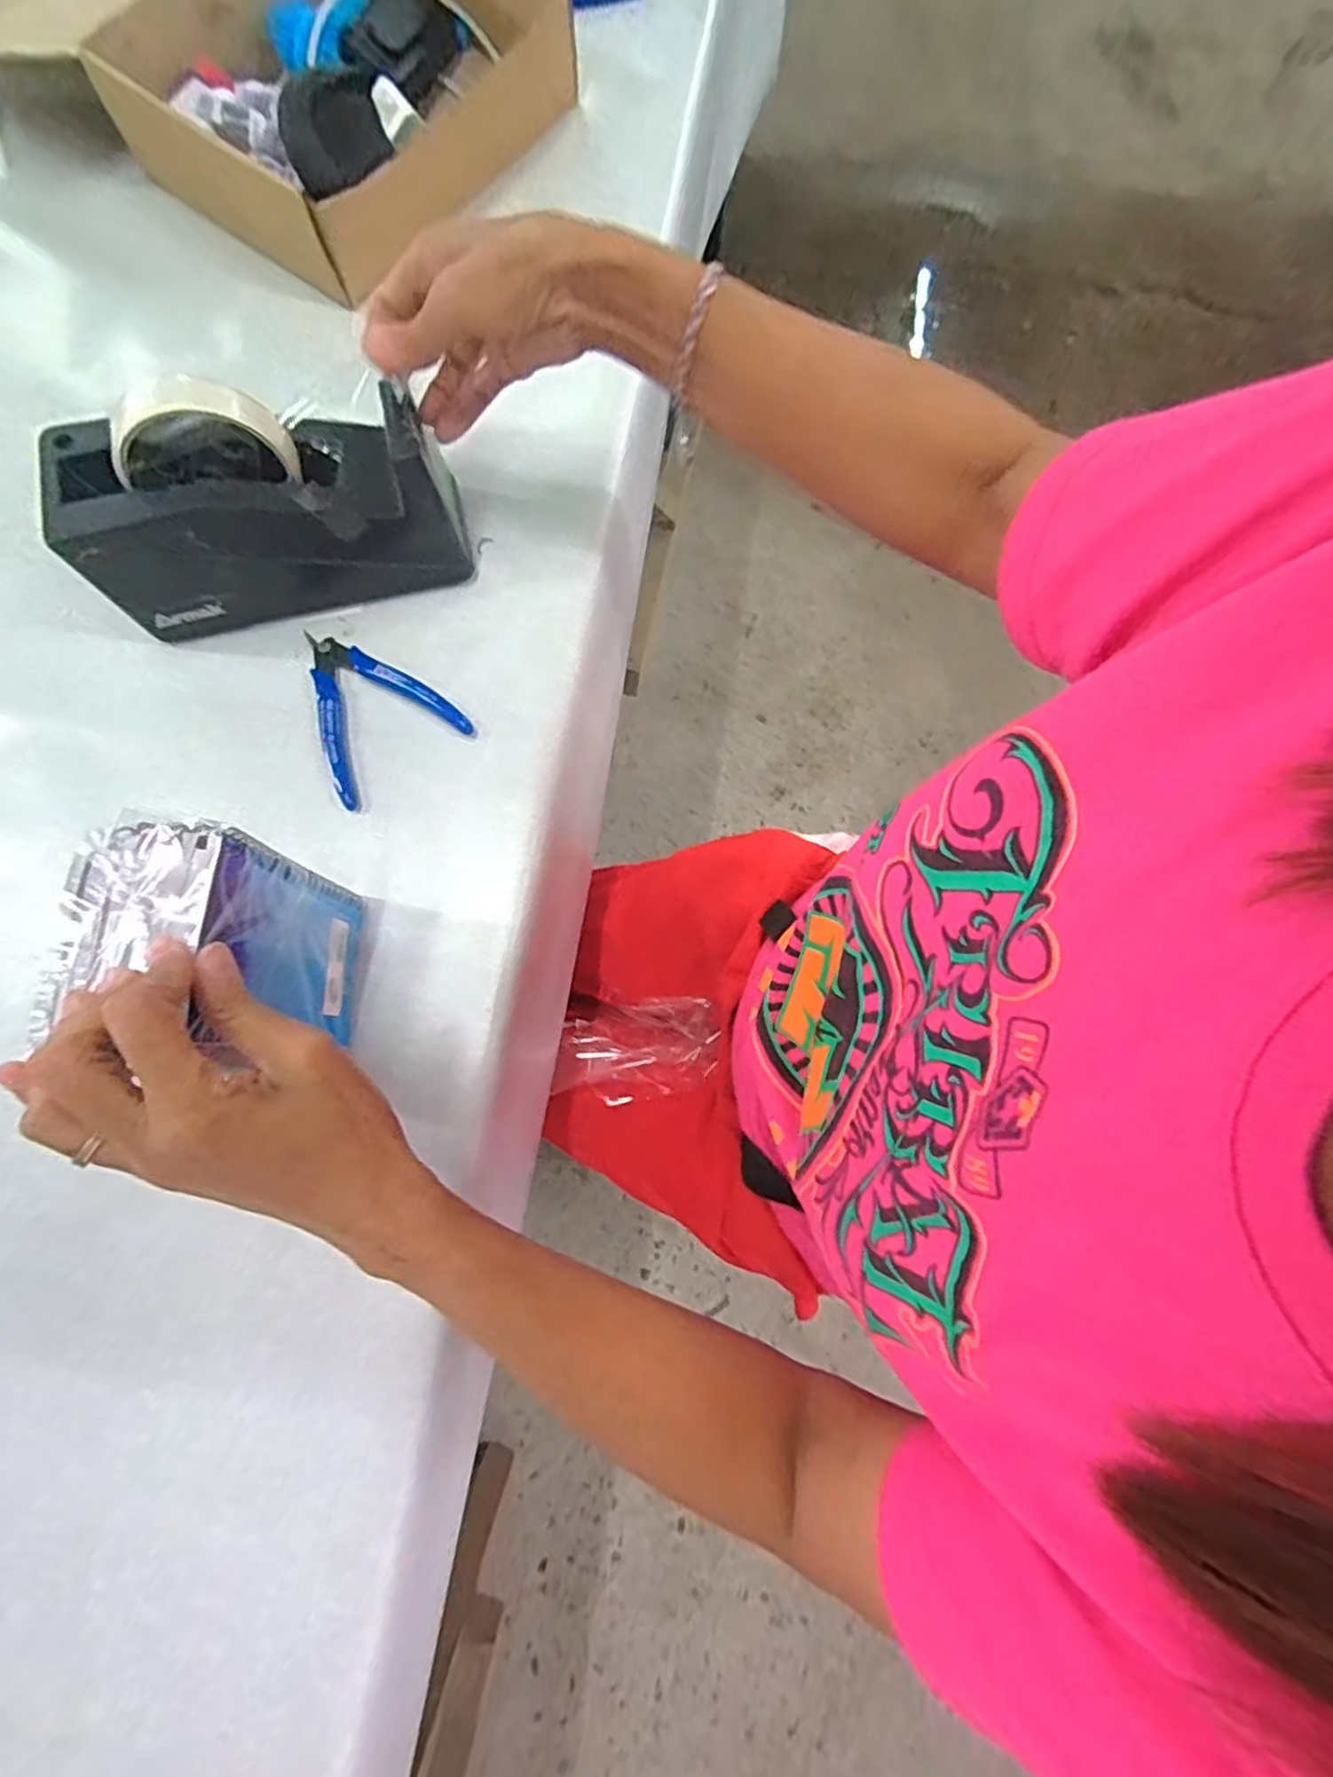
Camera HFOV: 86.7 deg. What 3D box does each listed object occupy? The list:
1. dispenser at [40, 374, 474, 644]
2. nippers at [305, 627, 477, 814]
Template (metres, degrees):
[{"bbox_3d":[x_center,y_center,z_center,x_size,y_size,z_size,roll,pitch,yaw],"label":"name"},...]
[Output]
[{"bbox_3d":[-0.224,-0.218,0.397,0.195,0.111,0.068,-15,77,-5],"label":"dispenser"},{"bbox_3d":[-0.186,-0.118,0.438,0.088,0.009,0.112,-33,79,-9],"label":"nippers"}]

